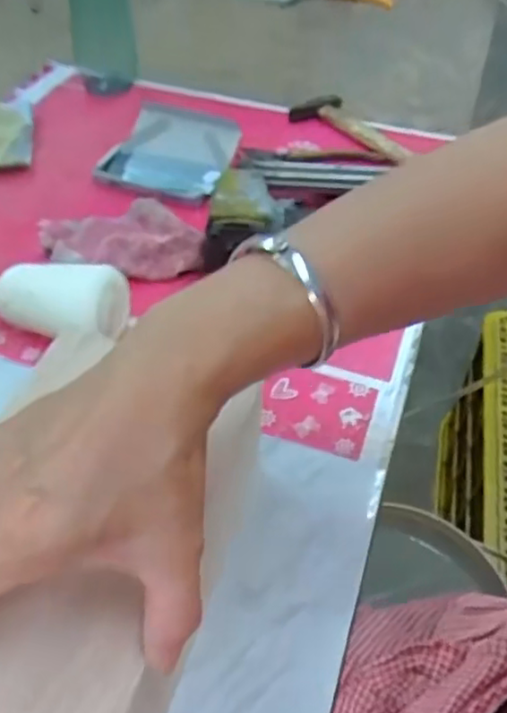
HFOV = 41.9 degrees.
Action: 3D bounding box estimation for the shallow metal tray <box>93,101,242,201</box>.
[{"bbox_3d":[-0.092,-0.219,0.711,0.133,0.036,0.121,15,47,11],"label":"shallow metal tray"}]

